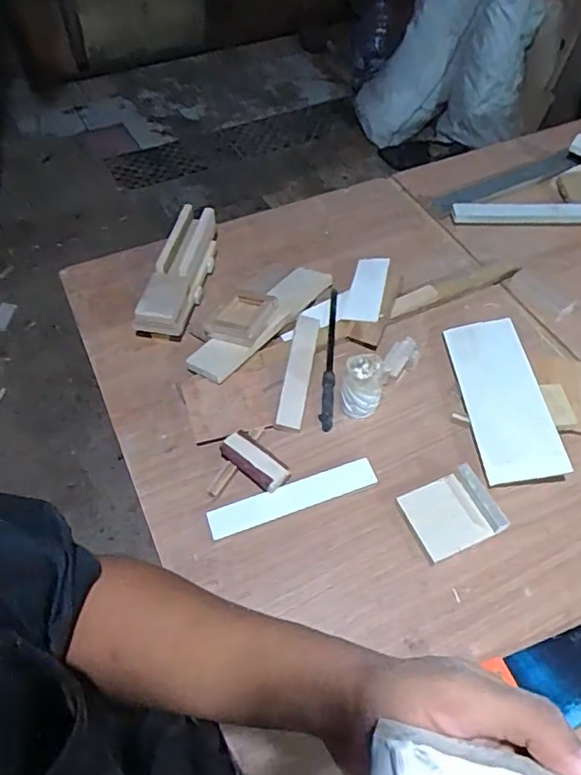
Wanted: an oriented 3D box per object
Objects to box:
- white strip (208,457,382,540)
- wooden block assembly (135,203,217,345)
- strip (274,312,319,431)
[{"bbox_3d":[0.005,0.164,0.837,0.259,0.009,0.045,-17,66,-14],"label":"white strip"},{"bbox_3d":[-0.202,-0.231,1.063,0.087,0.078,0.302,11,55,7],"label":"wooden block assembly"},{"bbox_3d":[0.014,-0.029,0.959,0.041,0.009,0.234,8,55,5],"label":"strip"}]

